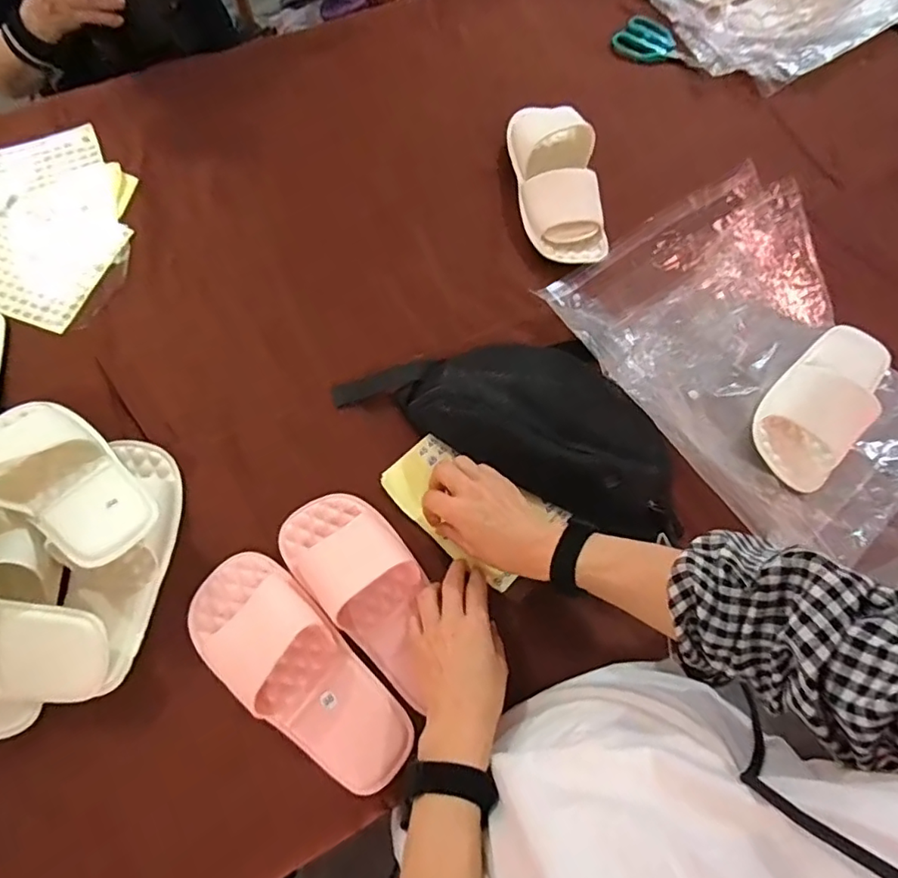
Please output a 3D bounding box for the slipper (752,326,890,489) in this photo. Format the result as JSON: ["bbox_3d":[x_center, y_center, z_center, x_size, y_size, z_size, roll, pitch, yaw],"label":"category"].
[{"bbox_3d":[0.424,-0.052,0.618,0.101,0.046,0.231,41,73,13],"label":"slipper"}]

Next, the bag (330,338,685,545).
[{"bbox_3d":[0.078,-0.031,0.594,0.370,0.052,0.158,25,70,7],"label":"bag"}]

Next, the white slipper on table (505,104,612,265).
[{"bbox_3d":[0.139,-0.333,0.717,0.099,0.052,0.238,-6,69,-5],"label":"white slipper on table"}]

